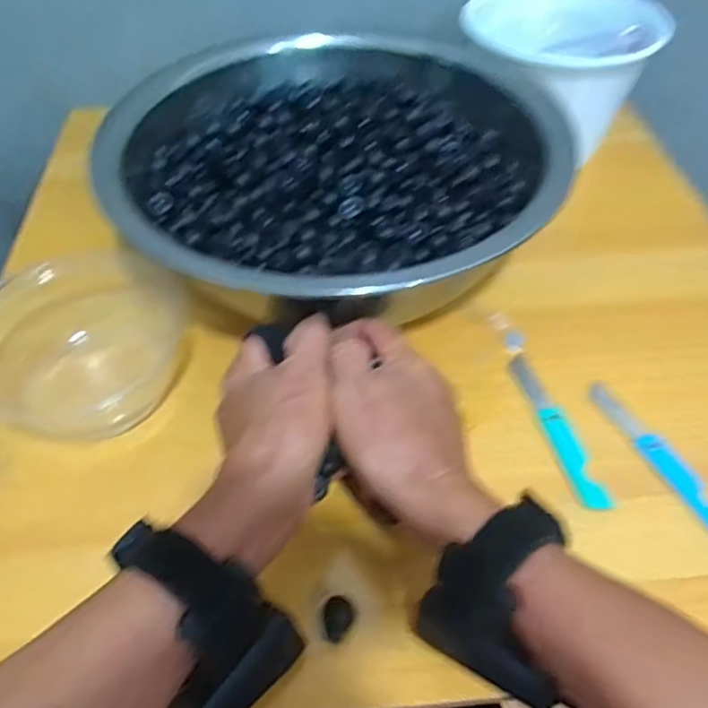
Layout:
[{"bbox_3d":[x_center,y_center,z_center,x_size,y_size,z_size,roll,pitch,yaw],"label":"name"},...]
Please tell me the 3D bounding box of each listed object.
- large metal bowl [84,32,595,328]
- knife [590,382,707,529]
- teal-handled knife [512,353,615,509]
[{"bbox_3d":[-0.005,-0.158,0.505,0.337,0.104,0.337,0,51,0],"label":"large metal bowl"},{"bbox_3d":[0.190,0.062,0.373,0.020,0.006,0.119,-21,55,-16],"label":"knife"},{"bbox_3d":[0.131,0.046,0.383,0.019,0.004,0.117,-10,52,-8],"label":"teal-handled knife"}]

